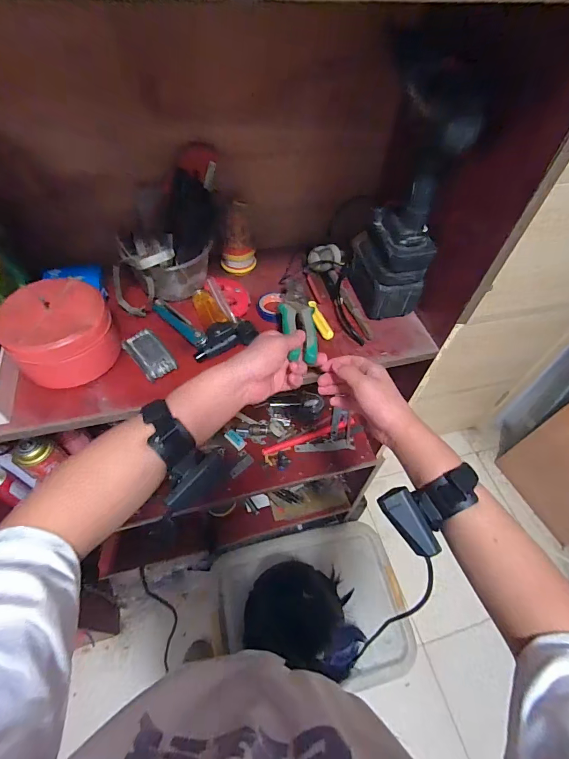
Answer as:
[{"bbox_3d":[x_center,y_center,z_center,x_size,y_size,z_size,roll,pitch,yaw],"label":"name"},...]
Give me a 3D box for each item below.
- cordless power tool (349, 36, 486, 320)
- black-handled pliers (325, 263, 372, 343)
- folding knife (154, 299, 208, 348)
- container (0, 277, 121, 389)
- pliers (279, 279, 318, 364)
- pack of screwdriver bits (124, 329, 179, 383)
[{"bbox_3d":[0.161,-0.233,0.495,0.081,0.293,0.123,-5,54,-7],"label":"cordless power tool"},{"bbox_3d":[0.099,-0.123,0.594,0.039,0.020,0.162,-7,54,-8],"label":"black-handled pliers"},{"bbox_3d":[-0.152,-0.083,0.540,0.110,0.014,0.020,37,60,22],"label":"folding knife"},{"bbox_3d":[-0.284,-0.052,0.480,0.119,0.093,0.131,-33,62,-25],"label":"container"},{"bbox_3d":[0.019,-0.088,0.523,0.050,0.027,0.180,-3,46,-6],"label":"pliers"},{"bbox_3d":[-0.183,-0.037,0.507,0.043,0.023,0.076,-34,62,-25],"label":"pack of screwdriver bits"}]

